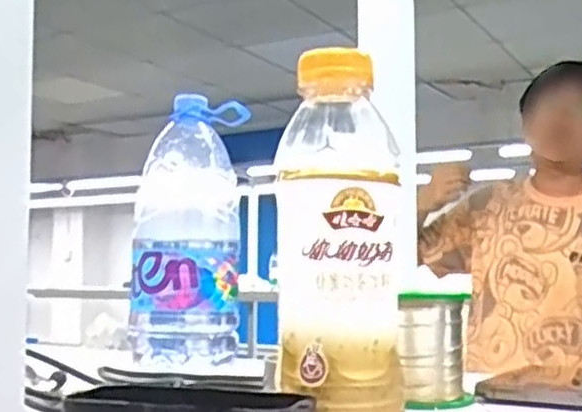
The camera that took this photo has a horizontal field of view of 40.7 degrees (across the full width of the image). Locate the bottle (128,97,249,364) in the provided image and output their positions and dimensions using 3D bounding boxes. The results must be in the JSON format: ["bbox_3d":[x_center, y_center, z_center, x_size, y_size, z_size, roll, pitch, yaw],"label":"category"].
[{"bbox_3d":[-0.092,0.023,0.713,0.096,0.231,0.090,5,-6,-10],"label":"bottle"}]

